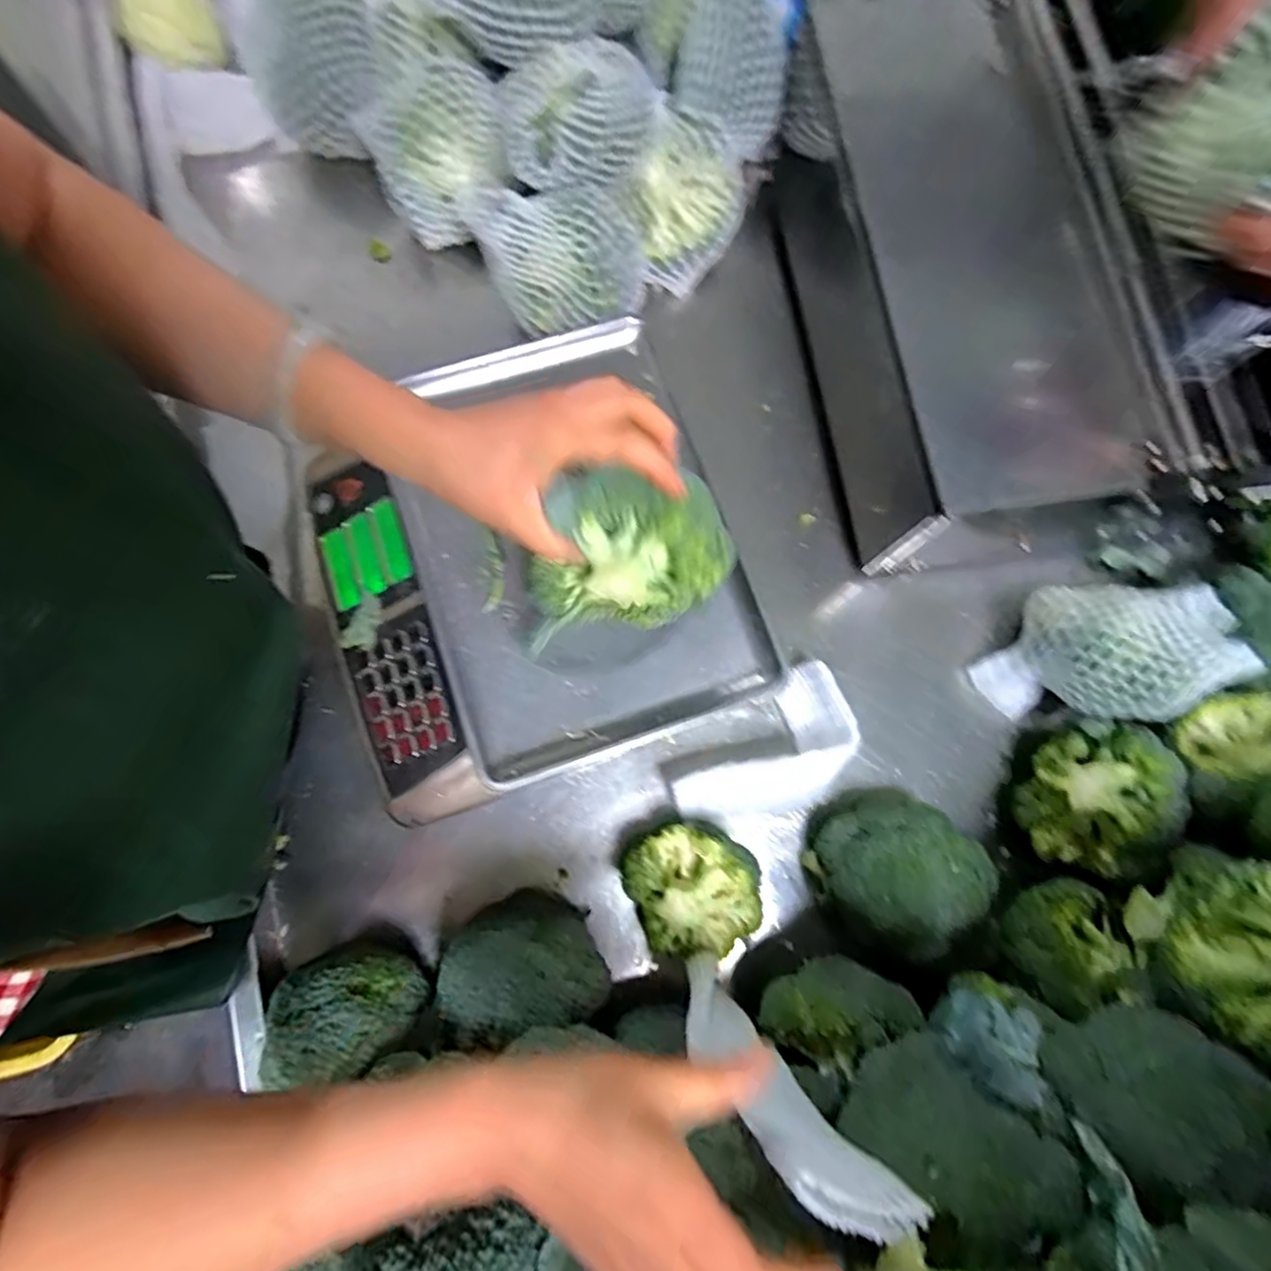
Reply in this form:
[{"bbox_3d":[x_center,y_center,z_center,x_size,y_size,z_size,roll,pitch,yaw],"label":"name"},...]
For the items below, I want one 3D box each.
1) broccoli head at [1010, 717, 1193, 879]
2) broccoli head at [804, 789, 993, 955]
[{"bbox_3d":[0.383,0.135,0.573,0.087,0.107,0.124,42,82,6],"label":"broccoli head"},{"bbox_3d":[0.214,0.192,0.563,0.119,0.105,0.115,-40,83,-7],"label":"broccoli head"}]

